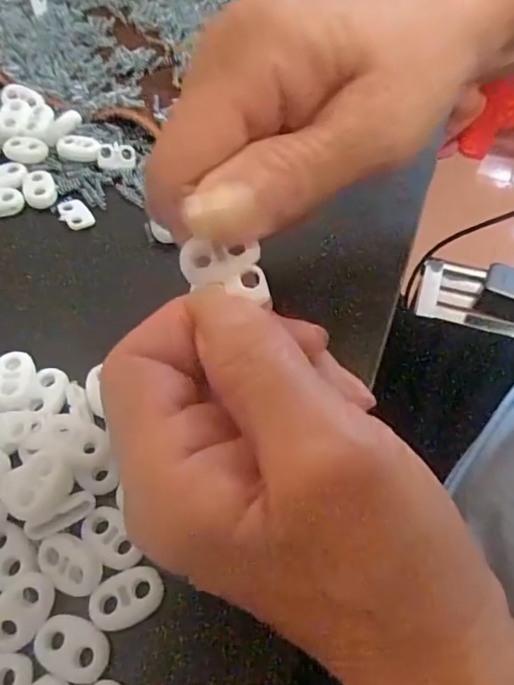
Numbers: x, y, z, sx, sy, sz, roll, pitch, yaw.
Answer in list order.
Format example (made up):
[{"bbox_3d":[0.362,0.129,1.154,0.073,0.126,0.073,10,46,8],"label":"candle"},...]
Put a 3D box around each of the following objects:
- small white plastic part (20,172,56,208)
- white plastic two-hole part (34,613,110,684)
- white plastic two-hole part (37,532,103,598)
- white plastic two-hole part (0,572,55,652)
[{"bbox_3d":[-0.107,-0.076,0.263,0.015,0.005,0.022,-20,61,-11],"label":"small white plastic part"},{"bbox_3d":[-0.054,0.089,0.155,0.022,0.004,0.015,18,59,11],"label":"white plastic two-hole part"},{"bbox_3d":[-0.058,0.068,0.165,0.021,0.005,0.014,33,63,19],"label":"white plastic two-hole part"},{"bbox_3d":[-0.072,0.080,0.159,0.016,0.004,0.022,31,62,18],"label":"white plastic two-hole part"}]

